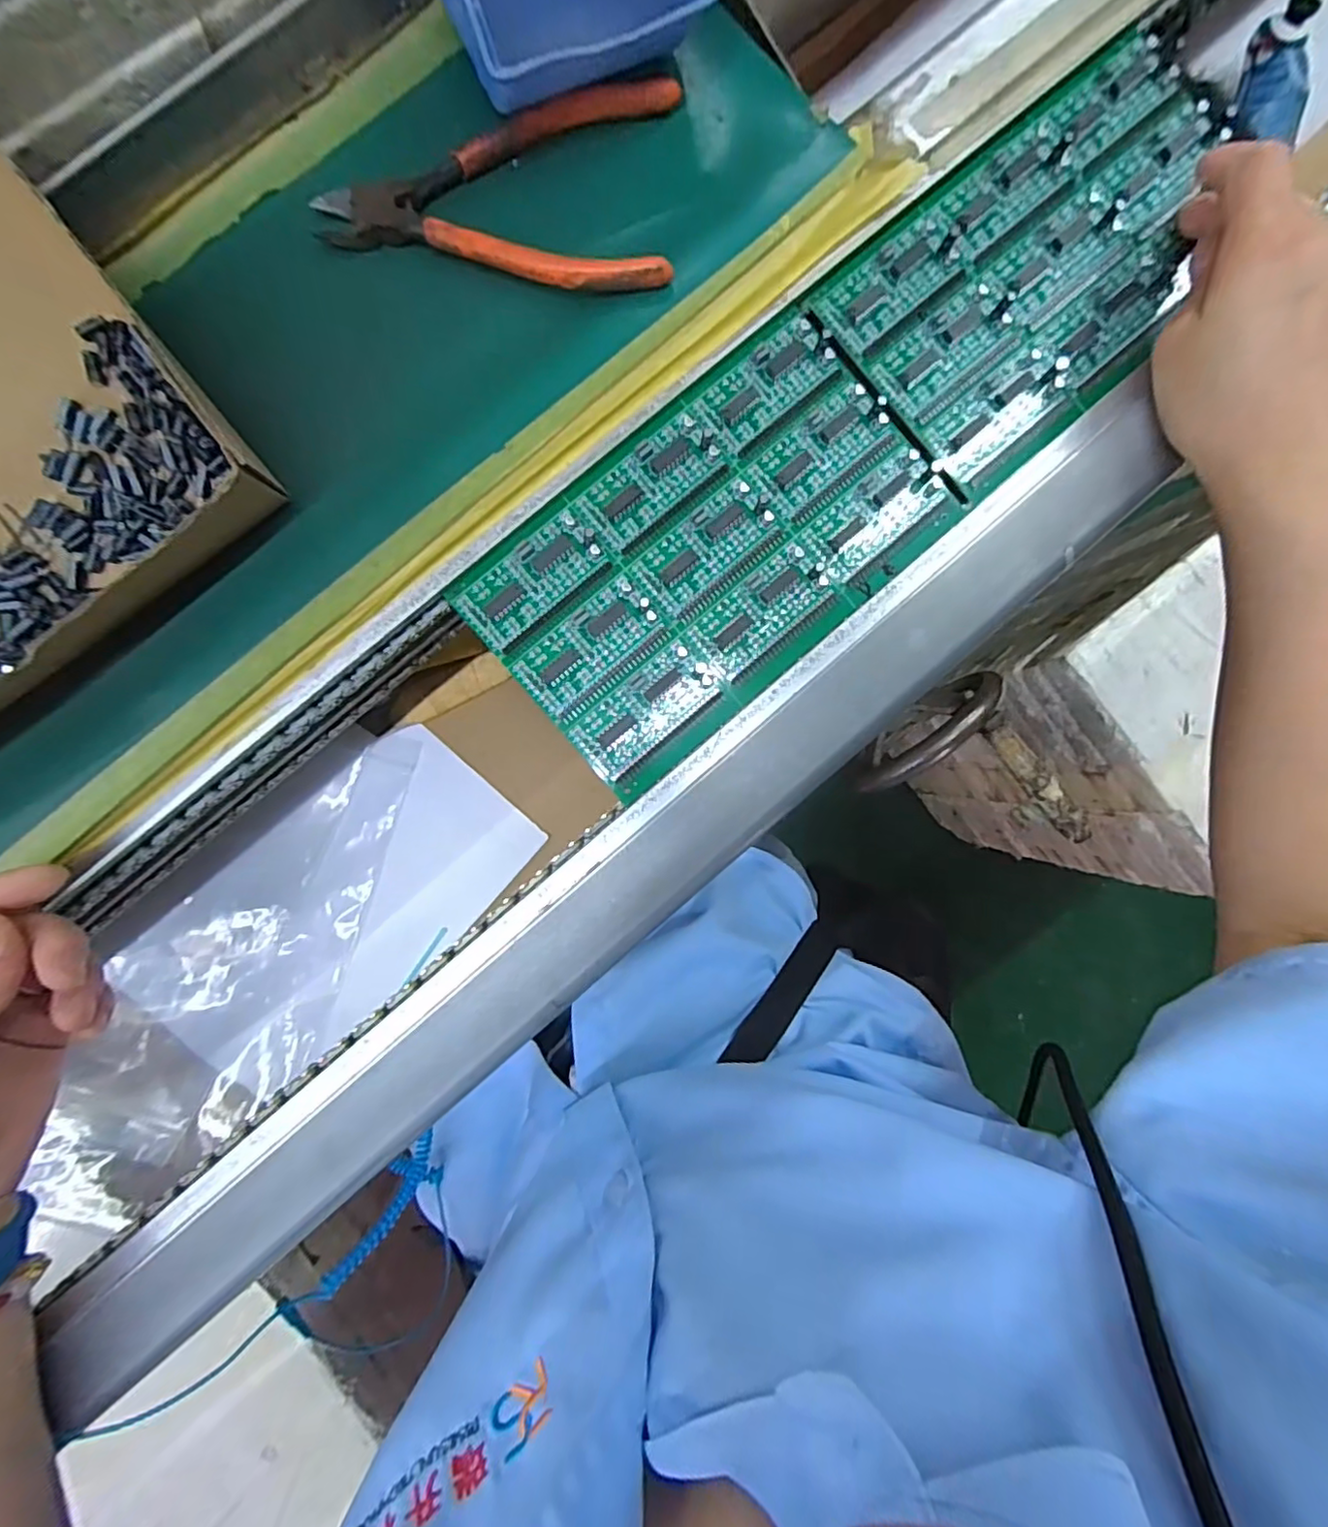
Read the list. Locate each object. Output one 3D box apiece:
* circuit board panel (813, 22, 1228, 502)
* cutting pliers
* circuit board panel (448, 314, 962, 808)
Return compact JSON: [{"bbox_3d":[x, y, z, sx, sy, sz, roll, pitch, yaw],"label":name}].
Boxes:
[{"bbox_3d":[0.184,-0.234,0.288,0.204,0.008,0.119,-40,92,-4],"label":"circuit board panel"},{"bbox_3d":[-0.071,-0.251,0.262,0.149,0.020,0.095,1,89,-5],"label":"cutting pliers"},{"bbox_3d":[0.022,-0.096,0.279,0.204,0.007,0.120,-41,92,-4],"label":"circuit board panel"}]

